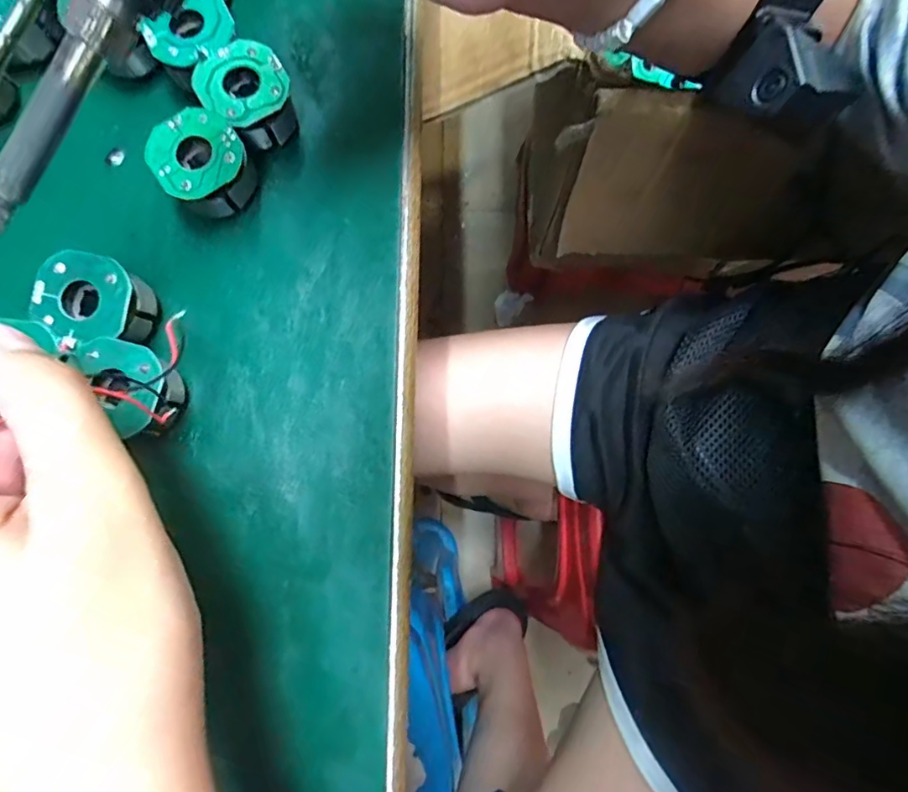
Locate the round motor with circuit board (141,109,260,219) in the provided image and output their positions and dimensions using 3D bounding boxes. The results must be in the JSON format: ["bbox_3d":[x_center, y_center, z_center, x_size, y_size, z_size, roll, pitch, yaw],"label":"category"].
[{"bbox_3d":[-0.086,-0.078,0.181,0.032,0.023,0.029,43,82,5],"label":"round motor with circuit board"}]

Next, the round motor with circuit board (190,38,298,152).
[{"bbox_3d":[-0.073,-0.106,0.185,0.029,0.022,0.030,0,81,-2],"label":"round motor with circuit board"}]

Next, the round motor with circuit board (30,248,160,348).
[{"bbox_3d":[-0.116,-0.030,0.171,0.030,0.023,0.027,19,81,2],"label":"round motor with circuit board"}]

